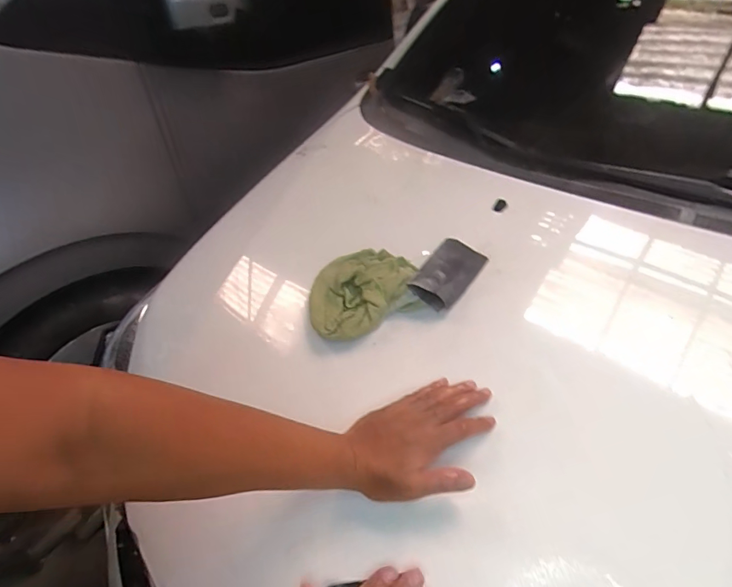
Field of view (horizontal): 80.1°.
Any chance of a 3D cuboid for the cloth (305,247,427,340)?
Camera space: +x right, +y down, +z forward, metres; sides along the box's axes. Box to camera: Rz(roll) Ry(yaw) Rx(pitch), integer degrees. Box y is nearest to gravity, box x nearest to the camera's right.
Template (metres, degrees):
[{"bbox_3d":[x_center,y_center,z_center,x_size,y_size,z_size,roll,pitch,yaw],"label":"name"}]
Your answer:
[{"bbox_3d":[-0.008,-0.005,0.623,0.155,0.032,0.148,-18,48,6],"label":"cloth"}]

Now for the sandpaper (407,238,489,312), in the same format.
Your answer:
[{"bbox_3d":[0.120,-0.027,0.621,0.074,0.034,0.125,25,46,25],"label":"sandpaper"}]

